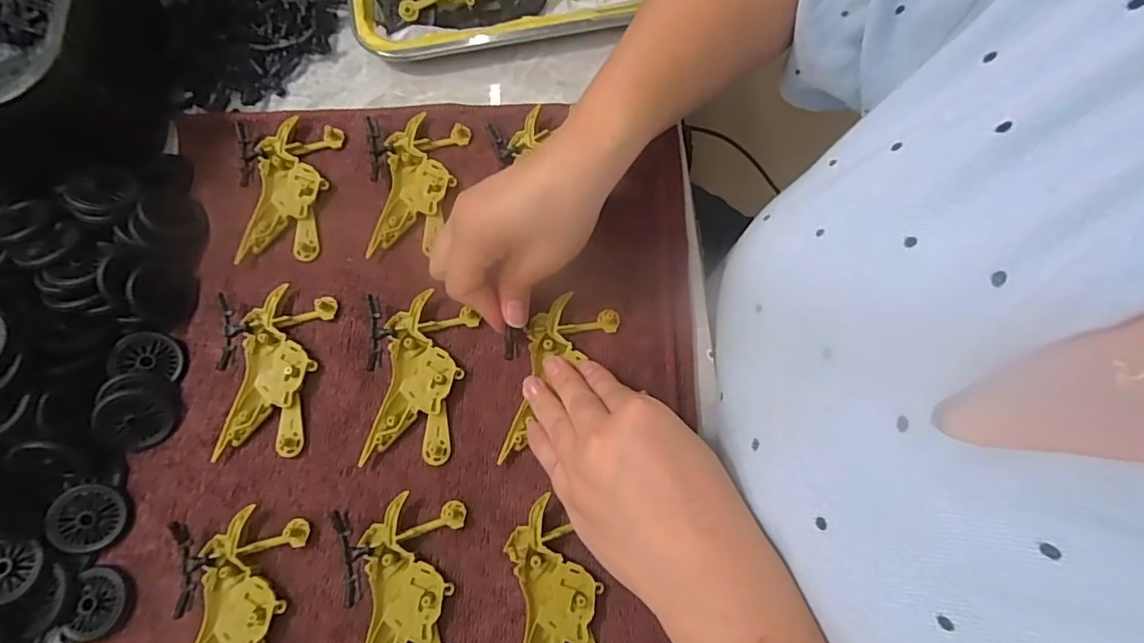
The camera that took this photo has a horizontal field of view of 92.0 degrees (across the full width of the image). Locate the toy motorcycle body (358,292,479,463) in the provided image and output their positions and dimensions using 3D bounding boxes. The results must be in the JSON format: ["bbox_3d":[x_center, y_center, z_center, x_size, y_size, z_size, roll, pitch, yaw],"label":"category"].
[{"bbox_3d":[-0.092,0.032,0.331,0.059,0.014,0.098,-3,73,1],"label":"toy motorcycle body"}]

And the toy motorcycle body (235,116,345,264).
[{"bbox_3d":[-0.188,-0.090,0.371,0.065,0.012,0.100,-9,73,-1],"label":"toy motorcycle body"}]

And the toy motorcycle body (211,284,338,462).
[{"bbox_3d":[-0.185,0.029,0.335,0.064,0.012,0.097,3,73,3],"label":"toy motorcycle body"}]

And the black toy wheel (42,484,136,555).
[{"bbox_3d":[-0.271,0.111,0.310,0.040,0.004,0.035,27,68,-7],"label":"black toy wheel"}]

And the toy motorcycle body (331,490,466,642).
[{"bbox_3d":[-0.087,0.147,0.296,0.065,0.014,0.098,-12,73,-1],"label":"toy motorcycle body"}]

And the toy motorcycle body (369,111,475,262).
[{"bbox_3d":[-0.104,-0.091,0.371,0.047,0.010,0.100,10,74,5],"label":"toy motorcycle body"}]

